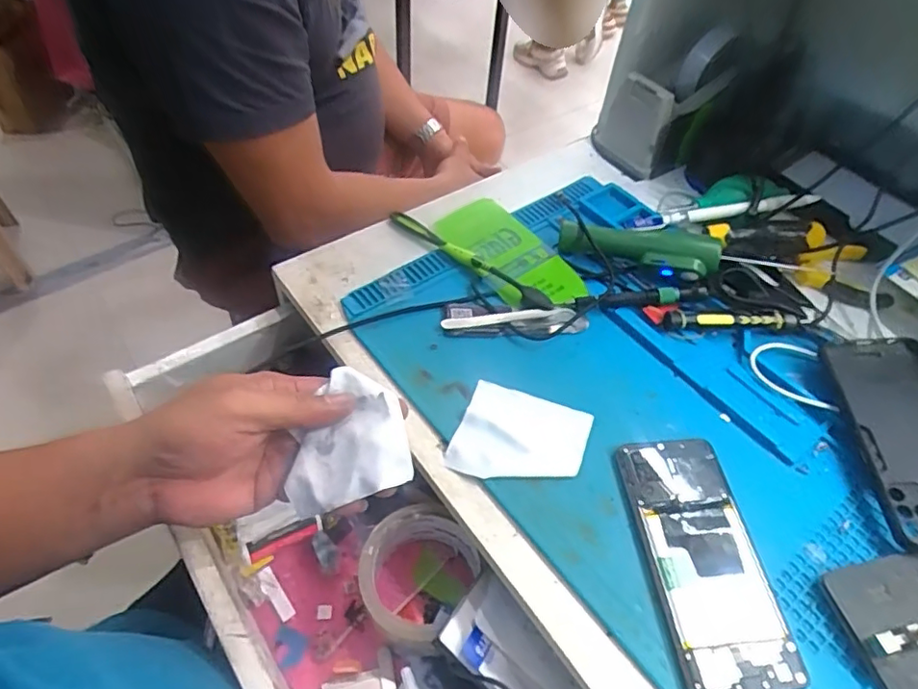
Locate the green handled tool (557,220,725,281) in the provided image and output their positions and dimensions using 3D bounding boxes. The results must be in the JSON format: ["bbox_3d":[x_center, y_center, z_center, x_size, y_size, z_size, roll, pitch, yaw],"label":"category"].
[{"bbox_3d":[0.159,-0.084,0.514,0.139,0.029,0.034,11,52,4],"label":"green handled tool"}]

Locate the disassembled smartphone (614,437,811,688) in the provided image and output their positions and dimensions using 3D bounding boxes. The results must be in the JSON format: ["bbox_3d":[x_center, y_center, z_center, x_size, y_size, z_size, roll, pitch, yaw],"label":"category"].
[{"bbox_3d":[0.153,0.132,0.367,0.070,0.009,0.156,-4,52,-7],"label":"disassembled smartphone"}]

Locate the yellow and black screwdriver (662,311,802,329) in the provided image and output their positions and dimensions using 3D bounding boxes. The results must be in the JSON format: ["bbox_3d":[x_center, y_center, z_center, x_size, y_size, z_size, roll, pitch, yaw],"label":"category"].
[{"bbox_3d":[0.227,-0.021,0.483,0.113,0.015,0.014,0,52,-5],"label":"yellow and black screwdriver"}]

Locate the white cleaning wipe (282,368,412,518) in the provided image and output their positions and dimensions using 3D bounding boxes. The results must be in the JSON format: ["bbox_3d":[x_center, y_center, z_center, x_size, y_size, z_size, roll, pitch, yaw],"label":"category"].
[{"bbox_3d":[-0.072,0.060,0.369,0.077,0.029,0.082,-1,55,1],"label":"white cleaning wipe"}]

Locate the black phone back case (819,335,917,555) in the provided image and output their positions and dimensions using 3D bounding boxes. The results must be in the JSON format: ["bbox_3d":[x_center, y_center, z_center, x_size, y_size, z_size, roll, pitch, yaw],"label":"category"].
[{"bbox_3d":[0.326,0.065,0.419,0.078,0.008,0.164,2,52,-3],"label":"black phone back case"}]

